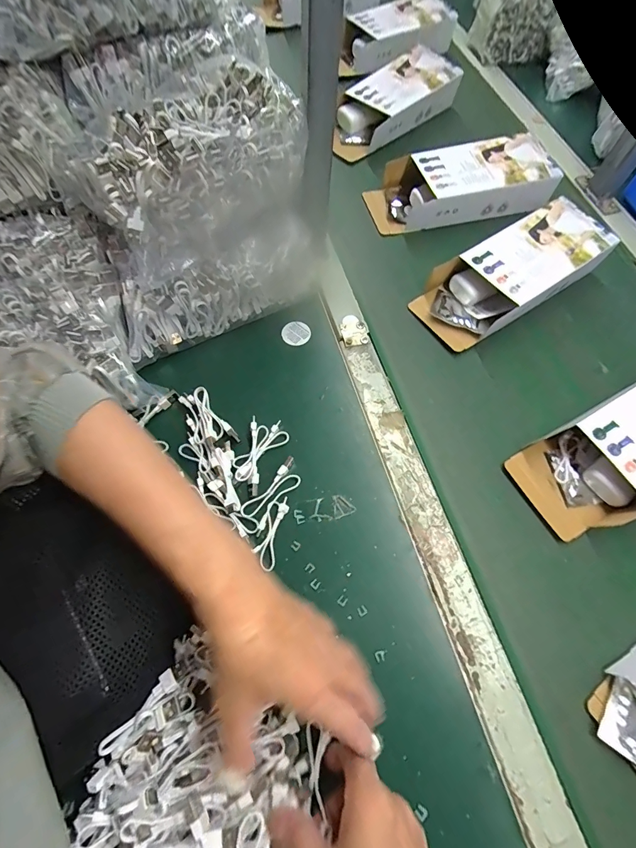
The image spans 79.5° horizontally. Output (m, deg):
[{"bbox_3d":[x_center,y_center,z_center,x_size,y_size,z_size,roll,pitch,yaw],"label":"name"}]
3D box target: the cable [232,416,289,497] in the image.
[{"bbox_3d":[-0.061,0.029,0.386,0.038,0.015,0.078,20,68,9],"label":"cable"}]

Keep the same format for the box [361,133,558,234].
[{"bbox_3d":[0.204,-0.347,0.549,0.255,0.060,0.110,-6,66,-8],"label":"box"}]

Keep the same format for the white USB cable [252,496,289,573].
[{"bbox_3d":[-0.044,0.101,0.362,0.022,0.005,0.066,12,67,6],"label":"white USB cable"}]

